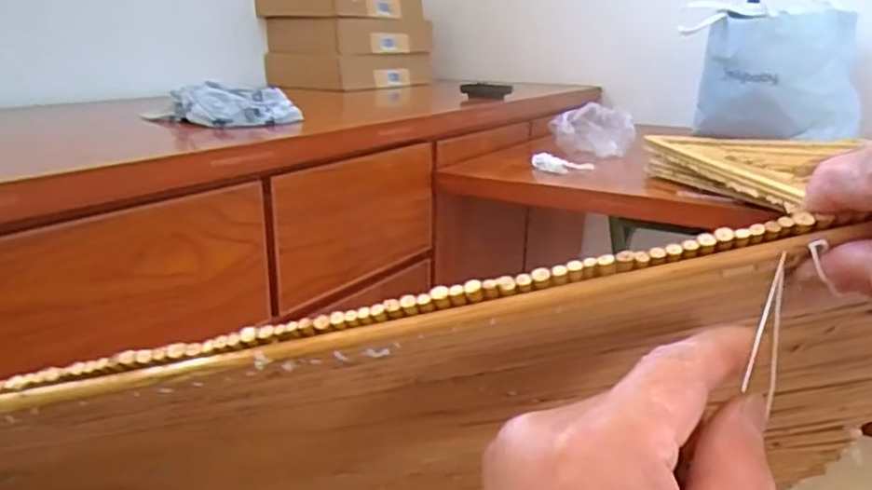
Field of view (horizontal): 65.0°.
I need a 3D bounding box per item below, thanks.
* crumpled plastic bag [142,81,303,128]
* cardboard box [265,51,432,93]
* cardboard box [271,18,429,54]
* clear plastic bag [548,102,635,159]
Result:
[{"bbox_3d":[-0.305,-0.202,0.987,0.215,0.049,0.132,-3,18,-16],"label":"crumpled plastic bag"},{"bbox_3d":[-0.208,-0.431,1.680,0.239,0.076,0.344,15,21,36],"label":"cardboard box"},{"bbox_3d":[-0.200,-0.505,1.659,0.219,0.075,0.341,15,21,36],"label":"cardboard box"},{"bbox_3d":[0.291,-0.211,1.258,0.132,0.078,0.111,11,19,27],"label":"clear plastic bag"}]

